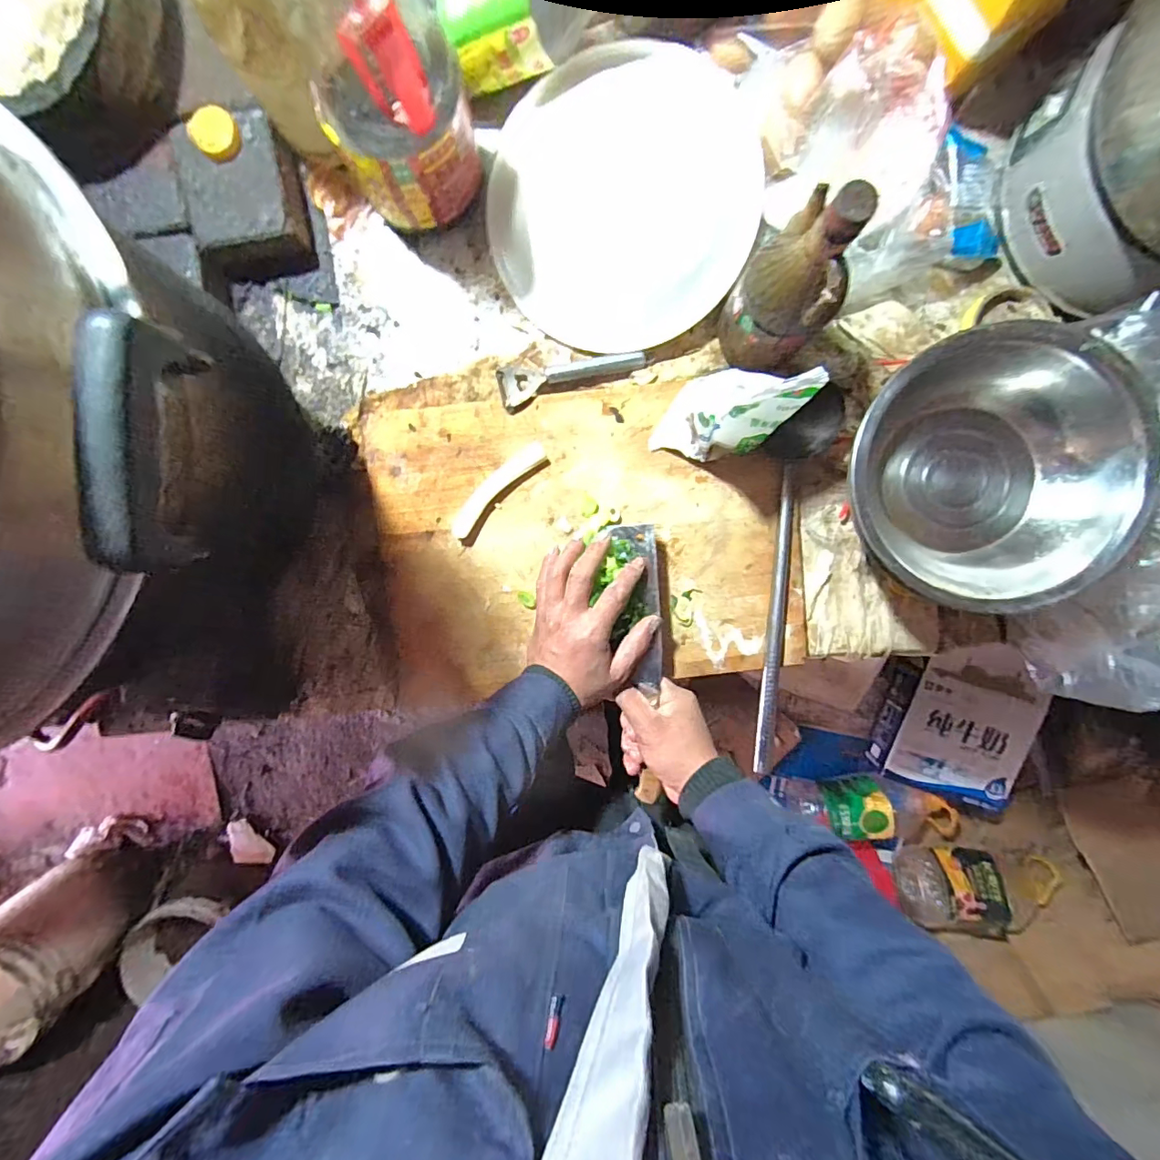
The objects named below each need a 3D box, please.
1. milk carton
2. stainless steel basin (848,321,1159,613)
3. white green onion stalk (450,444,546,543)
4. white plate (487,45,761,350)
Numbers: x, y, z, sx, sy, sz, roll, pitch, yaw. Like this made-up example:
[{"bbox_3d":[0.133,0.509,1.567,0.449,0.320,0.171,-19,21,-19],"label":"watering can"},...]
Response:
[{"bbox_3d":[0.863,0.317,1.171,0.276,0.145,0.364,11,95,0],"label":"milk carton"},{"bbox_3d":[0.376,-0.104,0.474,0.243,0.081,0.236,0,95,1],"label":"stainless steel basin"},{"bbox_3d":[-0.089,-0.096,0.536,0.128,0.011,0.026,-44,93,4],"label":"white green onion stalk"},{"bbox_3d":[0.042,-0.389,0.519,0.261,0.038,0.273,0,95,1],"label":"white plate"}]

